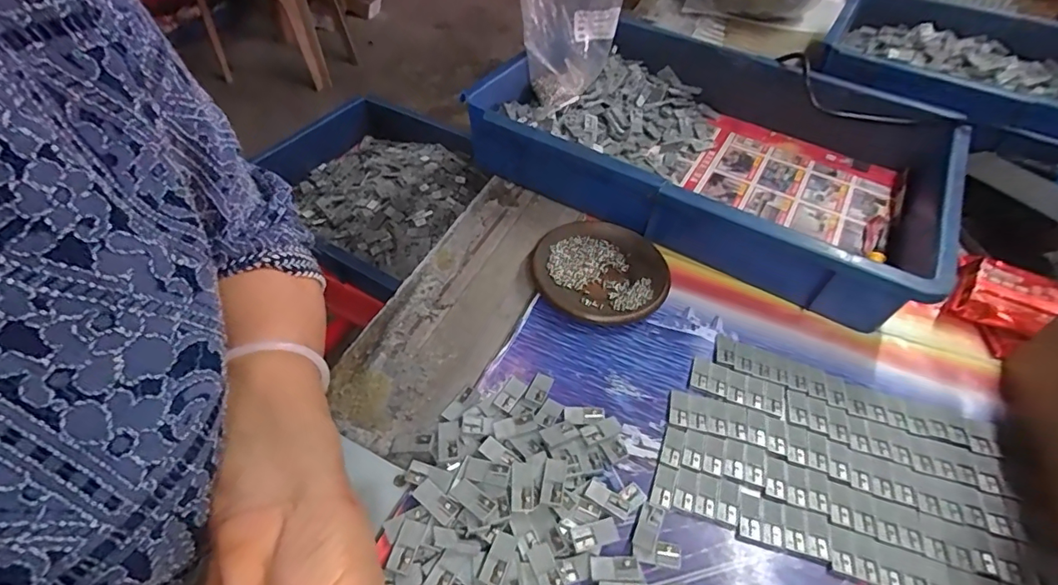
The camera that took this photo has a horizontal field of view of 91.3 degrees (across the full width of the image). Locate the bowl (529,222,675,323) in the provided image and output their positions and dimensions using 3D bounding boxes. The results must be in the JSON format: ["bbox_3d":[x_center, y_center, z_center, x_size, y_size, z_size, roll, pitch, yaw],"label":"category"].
[{"bbox_3d":[0.060,-0.016,0.442,0.112,0.019,0.104,2,49,-2],"label":"bowl"}]

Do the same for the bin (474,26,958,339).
[{"bbox_3d":[0.180,-0.151,0.524,0.428,0.074,0.289,26,53,18],"label":"bin"}]

